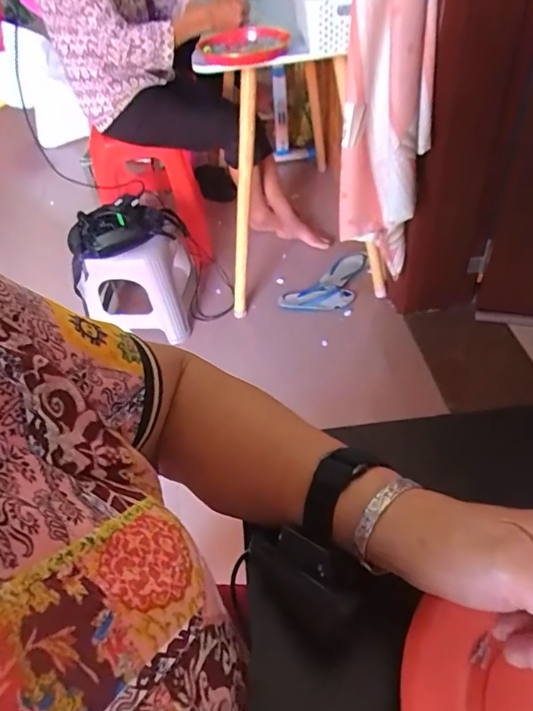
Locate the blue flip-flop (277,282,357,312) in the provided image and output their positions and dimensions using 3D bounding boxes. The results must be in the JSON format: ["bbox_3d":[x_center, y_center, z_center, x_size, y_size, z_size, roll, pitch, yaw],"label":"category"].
[{"bbox_3d":[0.167,-0.196,1.695,0.246,0.039,0.097,2,48,8],"label":"blue flip-flop"}]

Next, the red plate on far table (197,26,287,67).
[{"bbox_3d":[-0.049,-0.731,1.197,0.203,0.035,0.181,2,48,9],"label":"red plate on far table"}]

